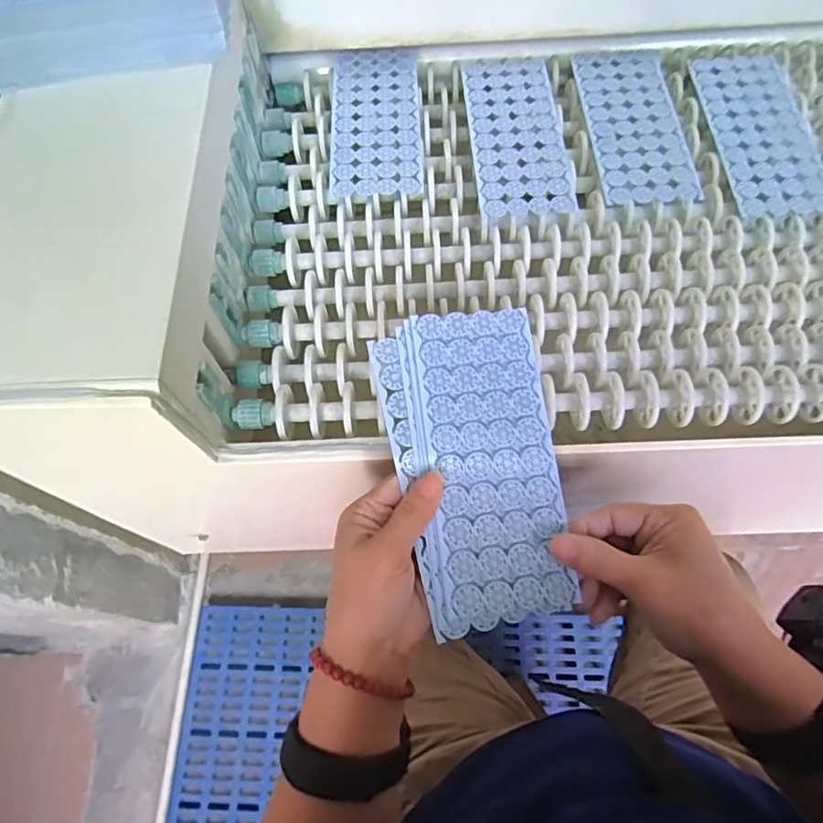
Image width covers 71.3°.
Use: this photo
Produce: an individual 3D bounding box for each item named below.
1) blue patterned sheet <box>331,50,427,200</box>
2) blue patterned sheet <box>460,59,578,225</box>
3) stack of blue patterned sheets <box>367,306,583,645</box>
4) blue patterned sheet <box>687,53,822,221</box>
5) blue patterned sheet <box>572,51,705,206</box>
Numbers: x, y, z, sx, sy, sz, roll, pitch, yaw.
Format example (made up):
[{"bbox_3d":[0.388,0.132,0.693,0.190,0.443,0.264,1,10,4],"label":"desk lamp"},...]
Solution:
[{"bbox_3d":[-0.032,-0.273,0.521,0.081,0.009,0.190,-3,66,1],"label":"blue patterned sheet"},{"bbox_3d":[0.093,-0.249,0.506,0.078,0.008,0.190,-4,66,0],"label":"blue patterned sheet"},{"bbox_3d":[0.038,0.029,0.355,0.101,0.007,0.194,-9,74,-2],"label":"stack of blue patterned sheets"},{"bbox_3d":[0.305,-0.245,0.497,0.086,0.008,0.188,-2,66,1],"label":"blue patterned sheet"},{"bbox_3d":[0.197,-0.260,0.506,0.082,0.006,0.187,-3,66,1],"label":"blue patterned sheet"}]

